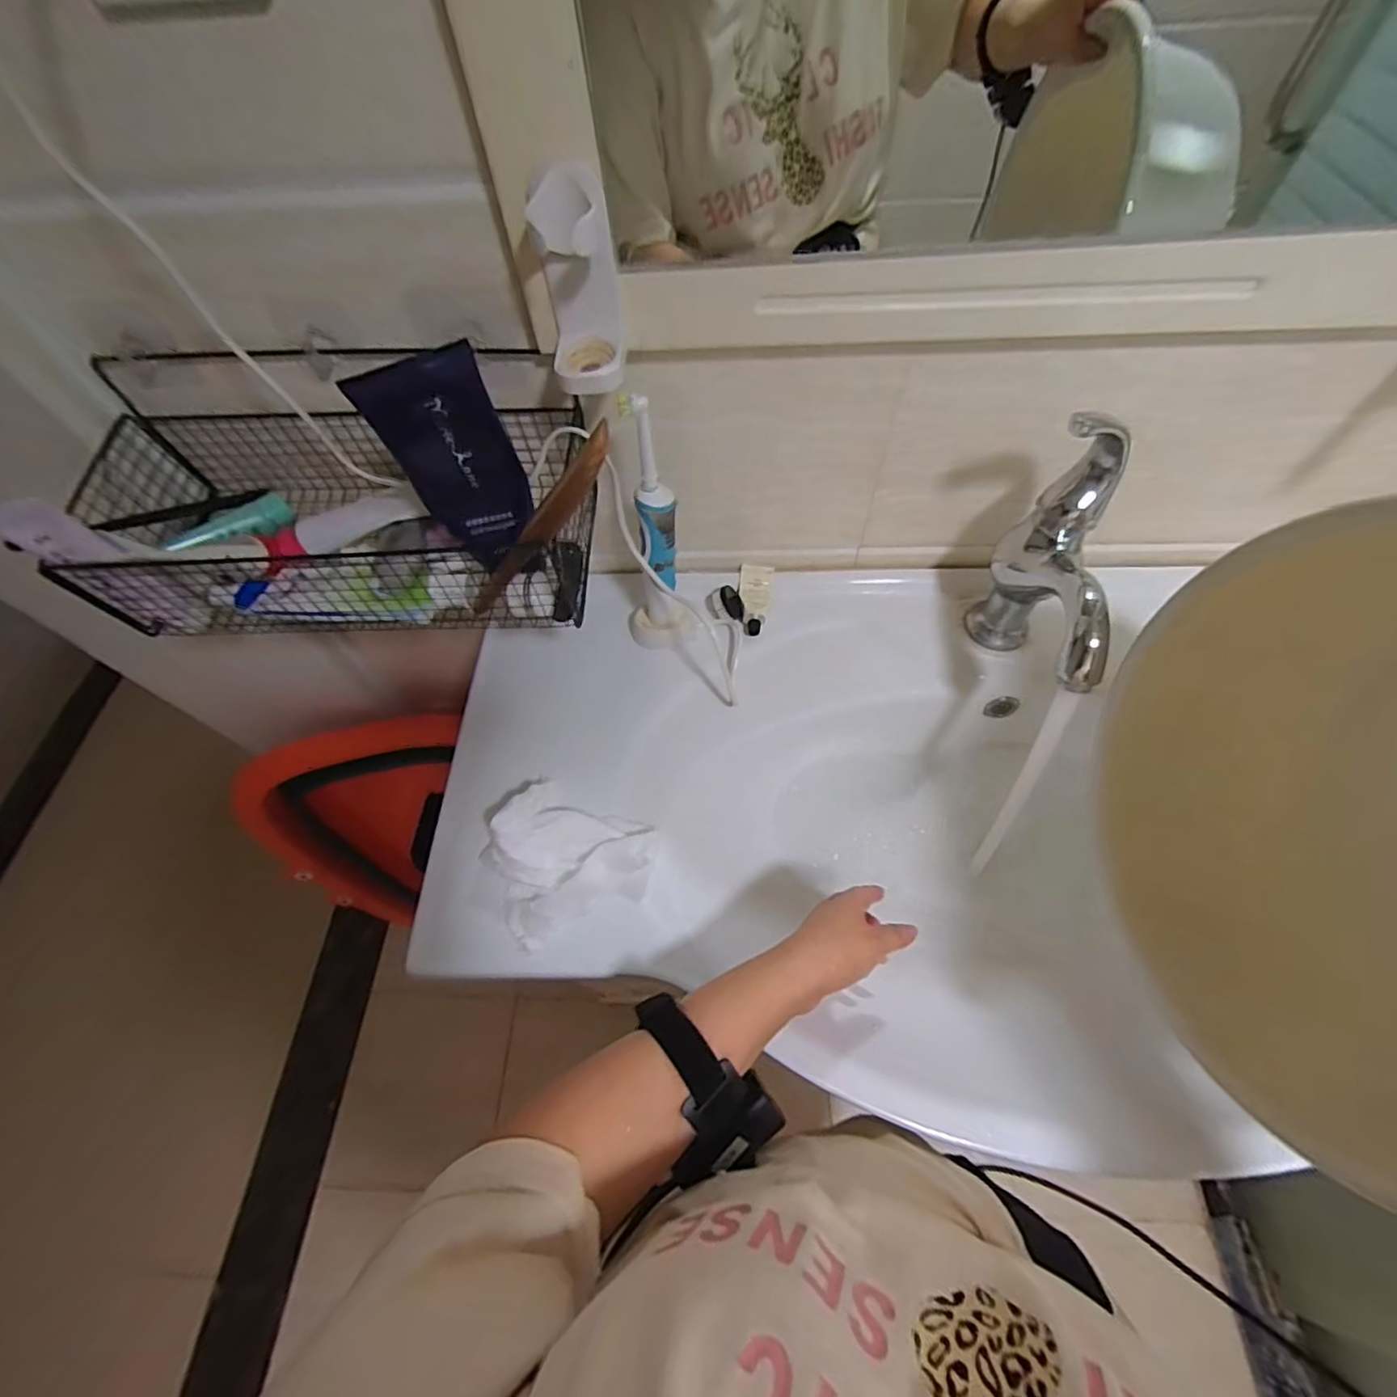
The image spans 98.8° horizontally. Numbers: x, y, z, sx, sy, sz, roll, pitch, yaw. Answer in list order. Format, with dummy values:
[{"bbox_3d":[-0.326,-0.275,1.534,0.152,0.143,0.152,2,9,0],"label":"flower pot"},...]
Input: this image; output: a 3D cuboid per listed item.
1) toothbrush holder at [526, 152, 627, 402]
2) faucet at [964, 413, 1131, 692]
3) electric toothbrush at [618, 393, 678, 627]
[{"bbox_3d":[-0.070,-0.245,0.356,0.048,0.101,0.052,-9,61,-3],"label":"toothbrush holder"},{"bbox_3d":[0.265,-0.077,0.459,0.068,0.223,0.158,14,62,9],"label":"faucet"},{"bbox_3d":[-0.034,-0.135,0.478,0.032,0.213,0.026,-9,61,-3],"label":"electric toothbrush"}]

